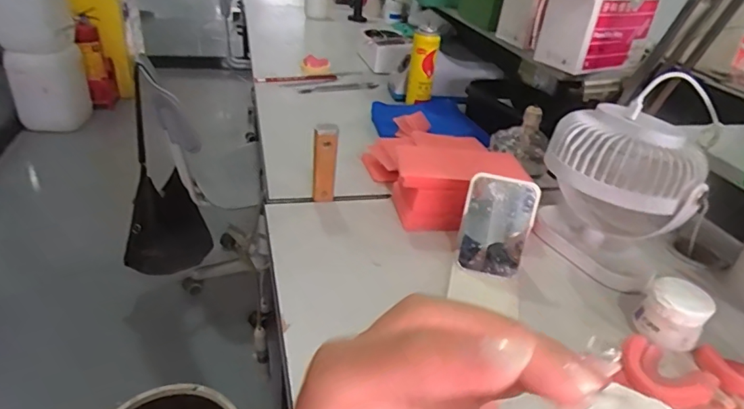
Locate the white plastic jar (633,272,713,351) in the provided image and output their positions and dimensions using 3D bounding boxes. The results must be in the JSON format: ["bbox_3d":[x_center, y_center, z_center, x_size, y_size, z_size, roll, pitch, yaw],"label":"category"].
[{"bbox_3d":[0.273,0.099,0.450,0.053,0.045,0.057,28,38,32],"label":"white plastic jar"}]

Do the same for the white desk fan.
[{"bbox_3d":[0.256,-0.026,0.515,0.140,0.187,0.123,17,33,19],"label":"white desk fan"}]

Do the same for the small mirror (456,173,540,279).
[{"bbox_3d":[0.126,0.023,0.505,0.065,0.102,0.008,15,17,15],"label":"small mirror"}]

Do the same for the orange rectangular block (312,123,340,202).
[{"bbox_3d":[-0.054,-0.047,0.578,0.032,0.100,0.008,-14,36,-31],"label":"orange rectangular block"}]

